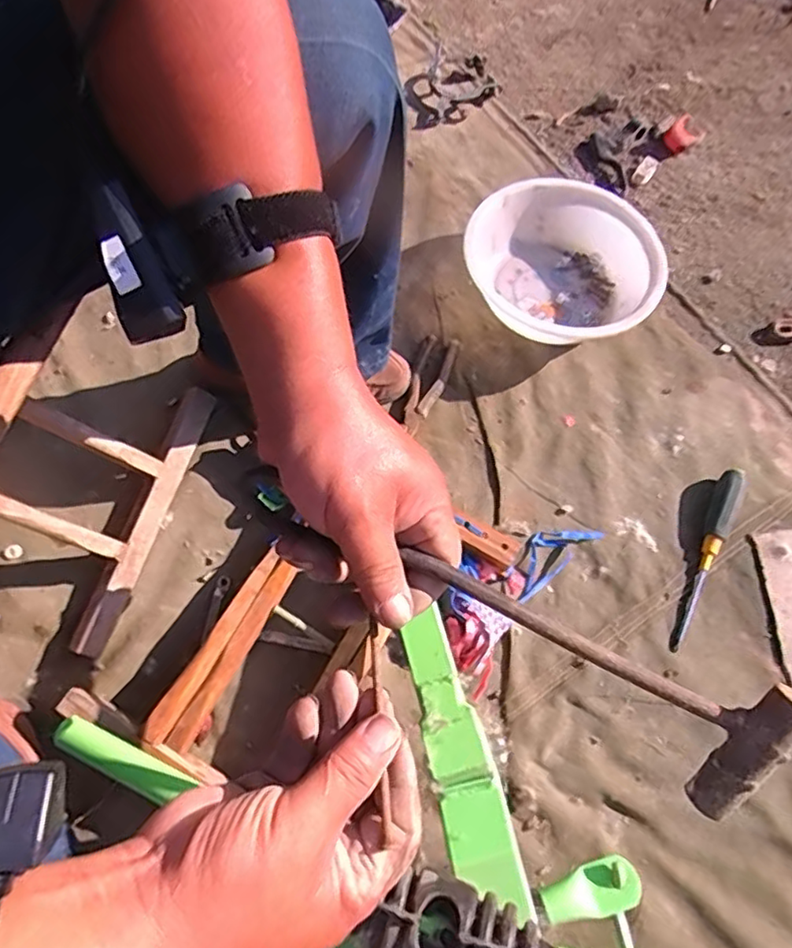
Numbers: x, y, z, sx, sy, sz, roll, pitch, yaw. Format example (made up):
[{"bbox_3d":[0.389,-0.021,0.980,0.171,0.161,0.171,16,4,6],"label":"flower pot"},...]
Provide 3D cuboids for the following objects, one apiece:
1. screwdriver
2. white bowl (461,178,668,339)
[{"bbox_3d":[0.359,0.096,0.696,0.027,0.034,0.227,22,68,7],"label":"screwdriver"},{"bbox_3d":[0.216,-0.270,0.815,0.245,0.079,0.254,0,69,-1],"label":"white bowl"}]

